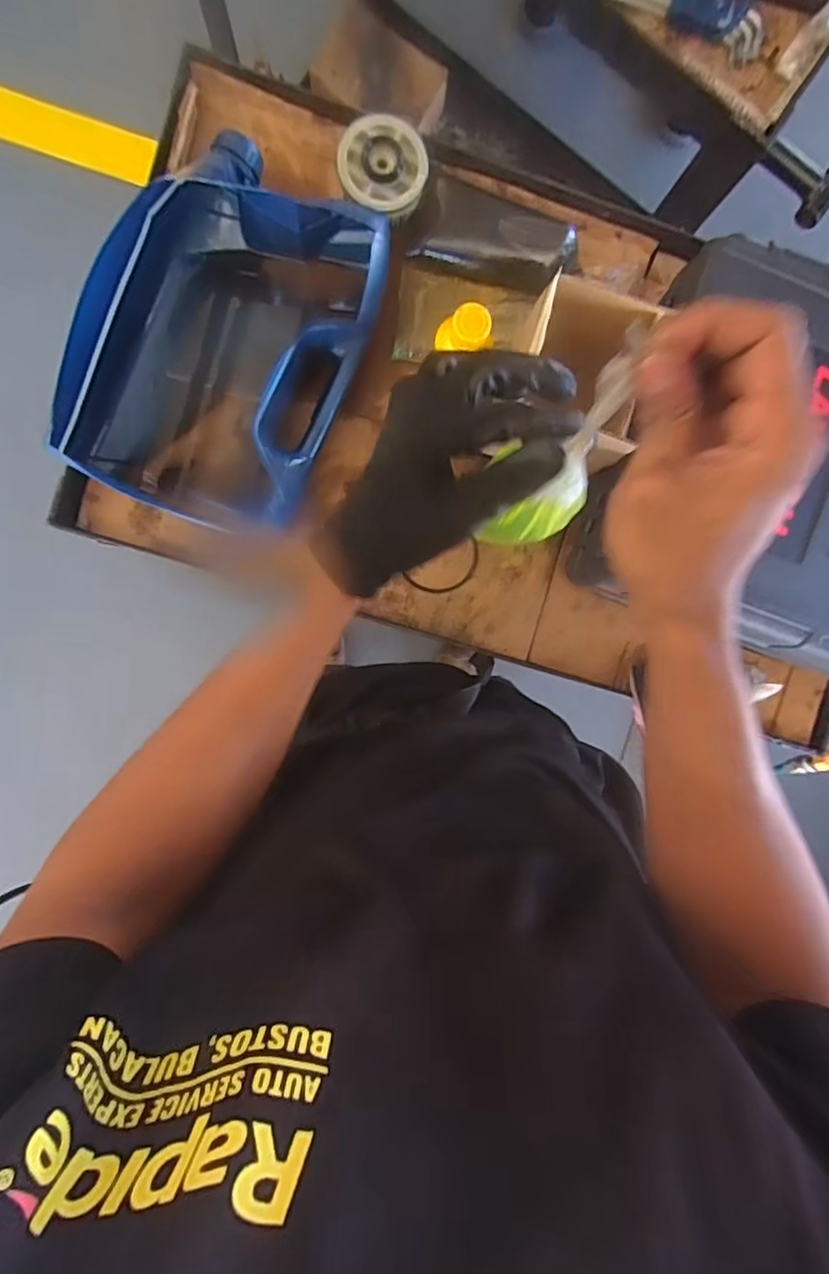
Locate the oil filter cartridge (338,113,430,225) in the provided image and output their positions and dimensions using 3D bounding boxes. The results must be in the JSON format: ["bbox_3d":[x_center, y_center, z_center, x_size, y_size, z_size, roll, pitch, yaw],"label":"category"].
[{"bbox_3d":[-0.030,-0.435,0.576,0.082,0.066,0.079,1,93,-4],"label":"oil filter cartridge"}]

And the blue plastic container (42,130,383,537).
[{"bbox_3d":[-0.172,-0.269,0.579,0.227,0.144,0.308,22,91,-5],"label":"blue plastic container"}]

